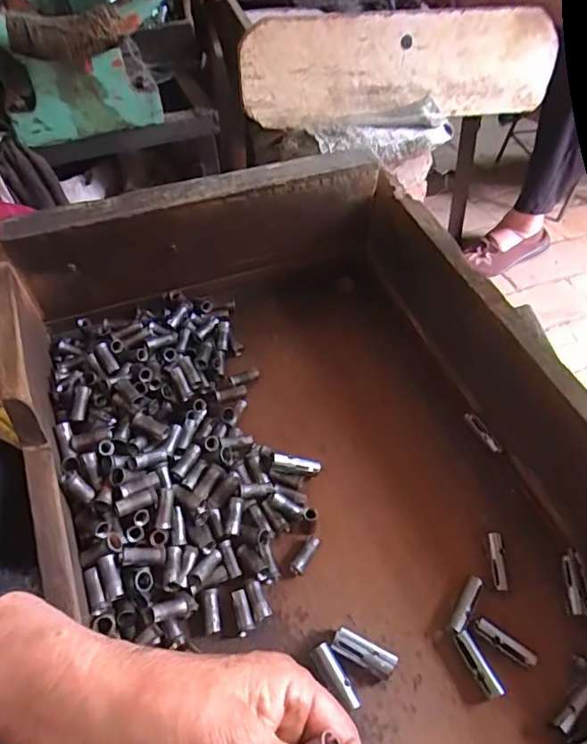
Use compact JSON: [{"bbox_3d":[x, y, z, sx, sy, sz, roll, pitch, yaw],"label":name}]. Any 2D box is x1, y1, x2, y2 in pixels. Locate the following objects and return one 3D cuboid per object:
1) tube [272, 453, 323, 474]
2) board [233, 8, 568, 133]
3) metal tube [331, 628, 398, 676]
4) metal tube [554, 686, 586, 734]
[{"bbox_3d":[0.003,0.066,0.373,0.040,0.012,0.008,14,47,-19],"label":"tube"},{"bbox_3d":[0.174,-0.469,0.824,0.503,0.151,0.035,-8,45,-8],"label":"board"},{"bbox_3d":[0.041,0.167,0.312,0.037,0.013,0.012,23,52,16],"label":"metal tube"},{"bbox_3d":[0.160,0.186,0.296,0.036,0.006,0.007,-29,57,-25],"label":"metal tube"}]

